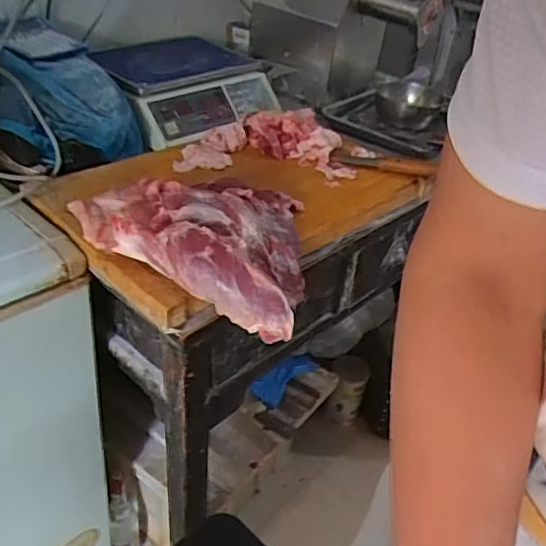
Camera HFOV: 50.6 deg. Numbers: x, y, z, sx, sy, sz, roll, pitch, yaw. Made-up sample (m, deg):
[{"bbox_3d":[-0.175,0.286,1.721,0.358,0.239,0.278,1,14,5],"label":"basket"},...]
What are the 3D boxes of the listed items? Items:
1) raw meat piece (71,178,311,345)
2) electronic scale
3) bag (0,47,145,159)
[{"bbox_3d":[-0.078,-0.072,0.783,0.313,0.082,0.268,19,38,14],"label":"raw meat piece"},{"bbox_3d":[-0.157,-0.383,1.163,0.259,0.094,0.395,30,42,27],"label":"electronic scale"},{"bbox_3d":[-0.379,-0.287,0.937,0.316,0.154,0.181,-11,40,-24],"label":"bag"}]

